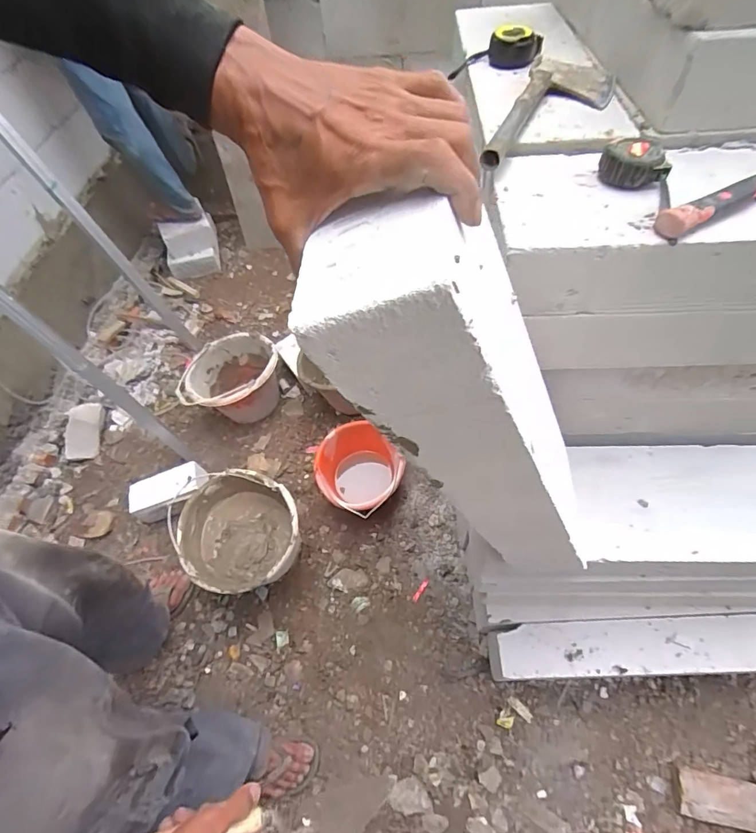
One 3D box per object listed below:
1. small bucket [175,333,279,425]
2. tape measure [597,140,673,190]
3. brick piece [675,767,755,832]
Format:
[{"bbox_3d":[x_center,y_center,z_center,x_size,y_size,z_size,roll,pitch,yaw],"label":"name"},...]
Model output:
[{"bbox_3d":[-0.458,-0.105,1.447,0.316,0.176,0.245,-16,57,-6],"label":"small bucket"},{"bbox_3d":[0.291,-0.287,0.519,0.059,0.033,0.054,-7,56,0],"label":"tape measure"},{"bbox_3d":[0.660,0.736,0.877,0.148,0.041,0.079,7,58,9],"label":"brick piece"}]

